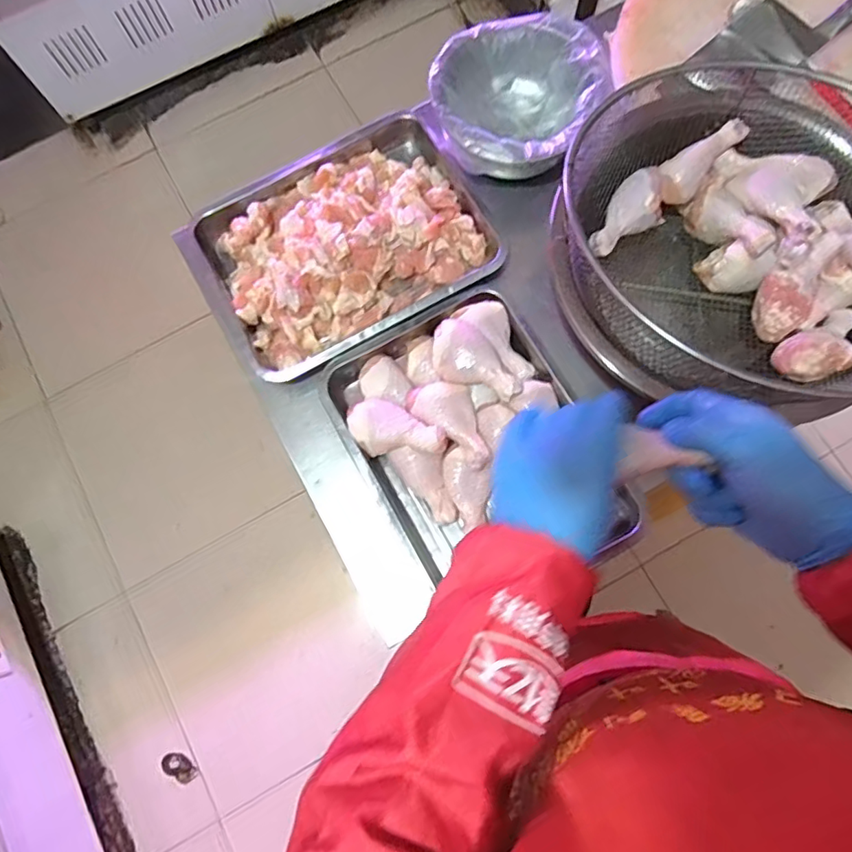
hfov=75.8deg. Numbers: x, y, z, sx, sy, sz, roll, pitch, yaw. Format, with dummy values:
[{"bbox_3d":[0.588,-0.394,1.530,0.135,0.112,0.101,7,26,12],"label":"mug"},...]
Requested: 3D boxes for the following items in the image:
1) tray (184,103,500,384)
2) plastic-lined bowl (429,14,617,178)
[{"bbox_3d":[-0.102,-0.233,0.686,0.338,0.055,0.263,-31,79,-5],"label":"tray"},{"bbox_3d":[0.107,-0.410,0.700,0.187,0.099,0.203,0,78,1],"label":"plastic-lined bowl"}]

